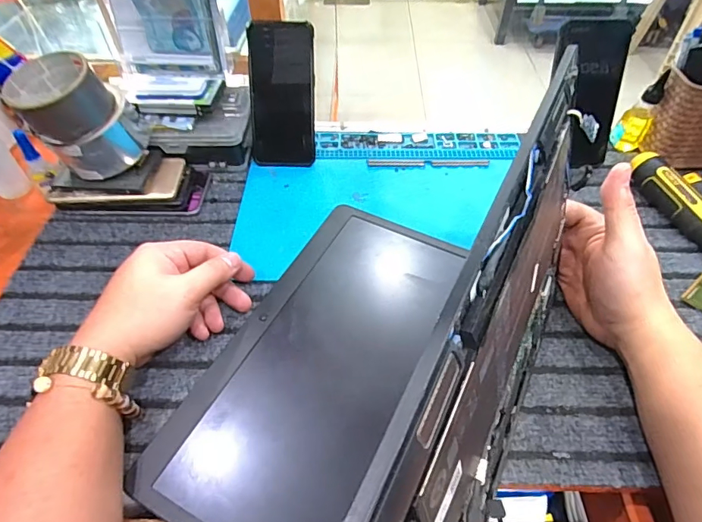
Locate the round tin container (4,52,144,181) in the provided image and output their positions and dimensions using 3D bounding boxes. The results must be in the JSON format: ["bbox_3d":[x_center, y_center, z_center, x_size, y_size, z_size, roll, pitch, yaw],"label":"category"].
[{"bbox_3d":[-0.286,-0.149,0.476,0.088,0.102,0.084,0,48,0],"label":"round tin container"}]

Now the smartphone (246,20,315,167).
[{"bbox_3d":[-0.081,-0.195,0.539,0.076,0.159,0.010,1,18,2],"label":"smartphone"}]

